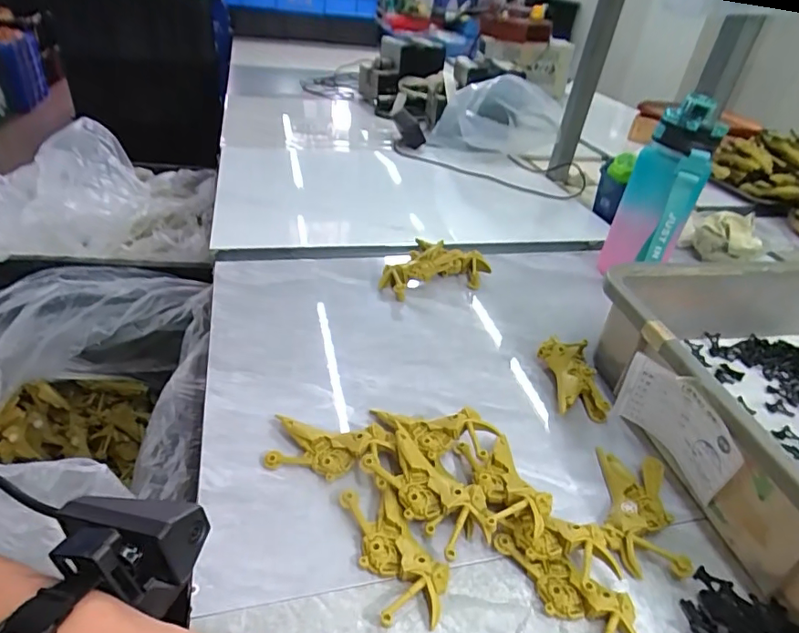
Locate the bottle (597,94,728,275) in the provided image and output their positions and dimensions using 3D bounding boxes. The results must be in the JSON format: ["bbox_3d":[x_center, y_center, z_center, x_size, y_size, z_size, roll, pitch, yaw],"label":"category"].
[{"bbox_3d":[0.318,-0.138,0.616,0.065,0.218,0.084,-4,37,-15],"label":"bottle"}]

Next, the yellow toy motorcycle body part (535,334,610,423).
[{"bbox_3d":[0.163,0.056,0.483,0.049,0.028,0.090,4,36,-3],"label":"yellow toy motorcycle body part"}]

